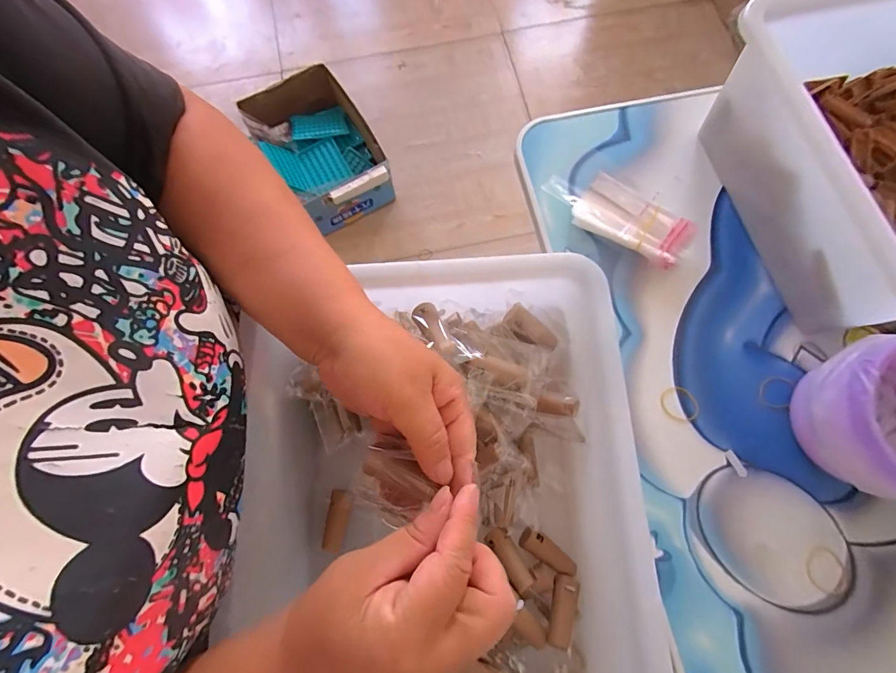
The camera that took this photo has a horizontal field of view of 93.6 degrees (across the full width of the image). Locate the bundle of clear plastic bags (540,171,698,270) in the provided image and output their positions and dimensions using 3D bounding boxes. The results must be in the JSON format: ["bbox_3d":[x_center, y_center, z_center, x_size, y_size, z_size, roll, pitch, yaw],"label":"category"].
[{"bbox_3d":[0.158,-0.114,0.391,0.136,0.019,0.055,35,78,9],"label":"bundle of clear plastic bags"}]

